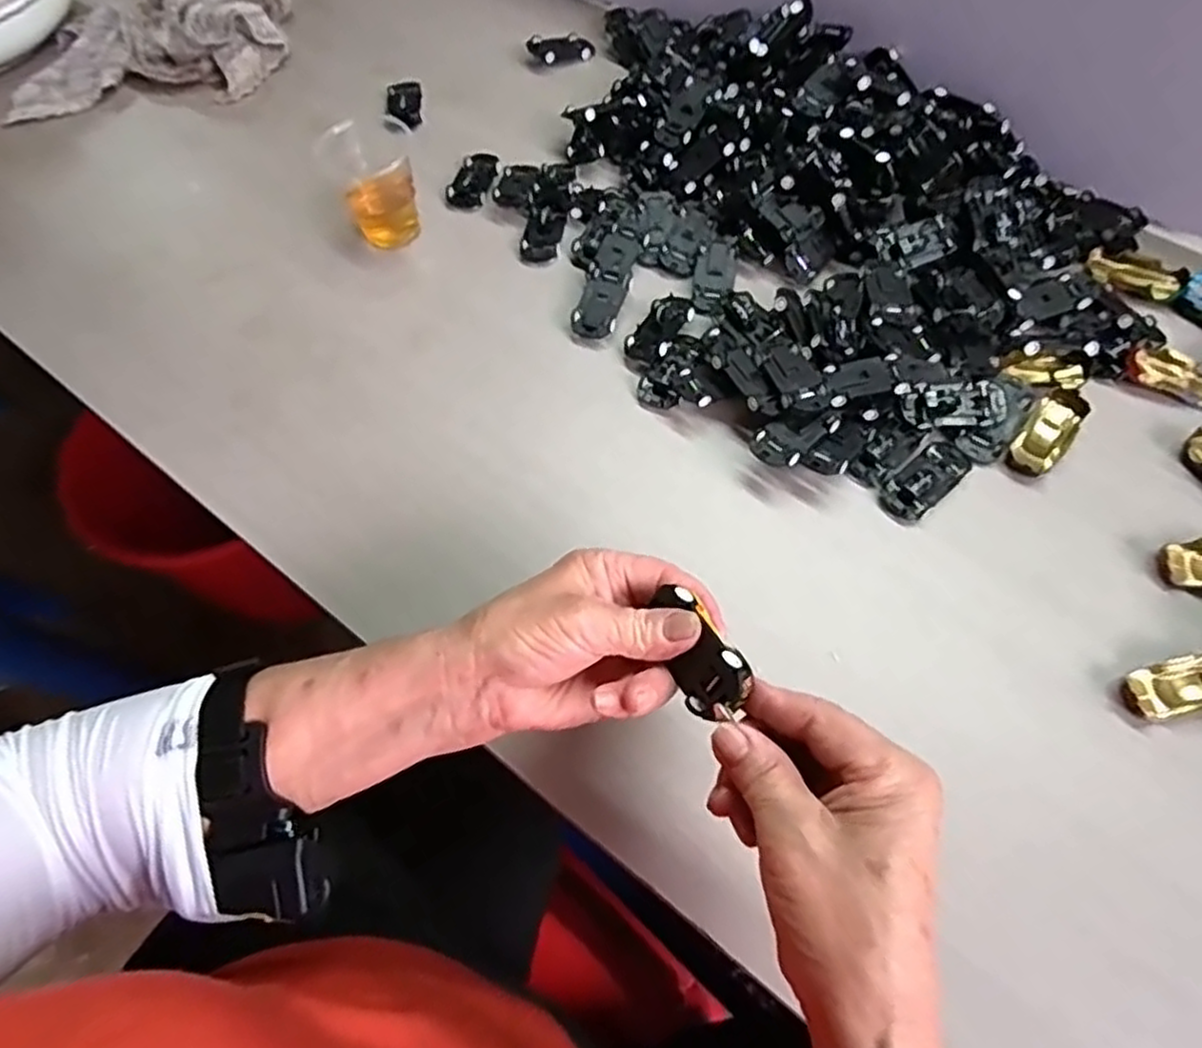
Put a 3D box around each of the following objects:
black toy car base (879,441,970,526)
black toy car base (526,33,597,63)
[{"bbox_3d":[0.204,-0.029,0.454,0.068,0.009,0.030,-39,67,-15],"label":"black toy car base"},{"bbox_3d":[-0.035,-0.449,0.687,0.062,0.015,0.029,-16,62,-23],"label":"black toy car base"}]

